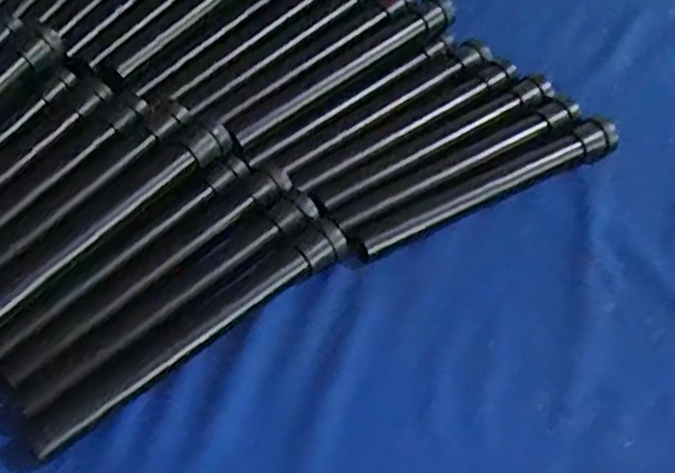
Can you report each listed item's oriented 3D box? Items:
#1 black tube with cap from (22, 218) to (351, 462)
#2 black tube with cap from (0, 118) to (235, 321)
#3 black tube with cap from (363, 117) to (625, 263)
[{"bbox_3d":[-0.094,0.063,0.489,0.246,0.023,0.028,-34,59,-26],"label":"black tube with cap"},{"bbox_3d":[-0.170,-0.005,0.507,0.031,0.032,0.244,33,57,23],"label":"black tube with cap"},{"bbox_3d":[0.122,-0.043,0.572,0.243,0.022,0.028,-22,54,-18],"label":"black tube with cap"}]

